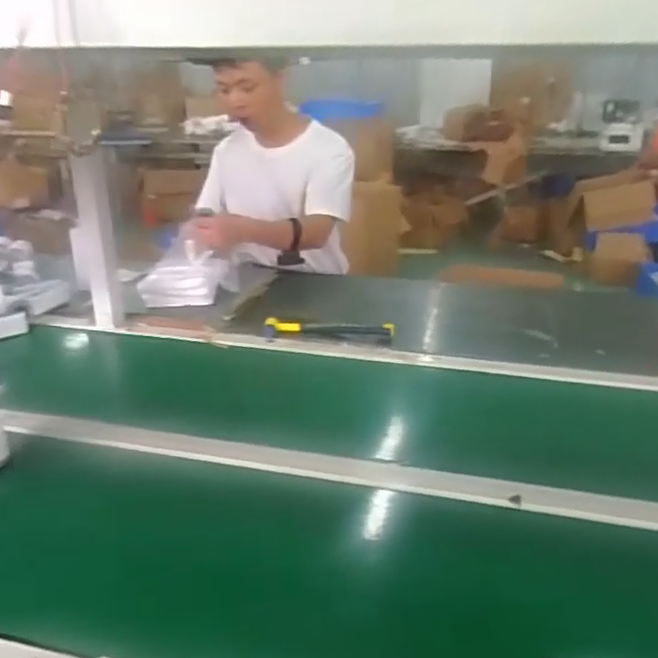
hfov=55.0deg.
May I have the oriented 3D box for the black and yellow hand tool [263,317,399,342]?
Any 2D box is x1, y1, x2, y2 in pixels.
[{"bbox_3d":[0.000,0.003,1.192,0.241,0.029,0.035,2,24,4],"label":"black and yellow hand tool"}]

